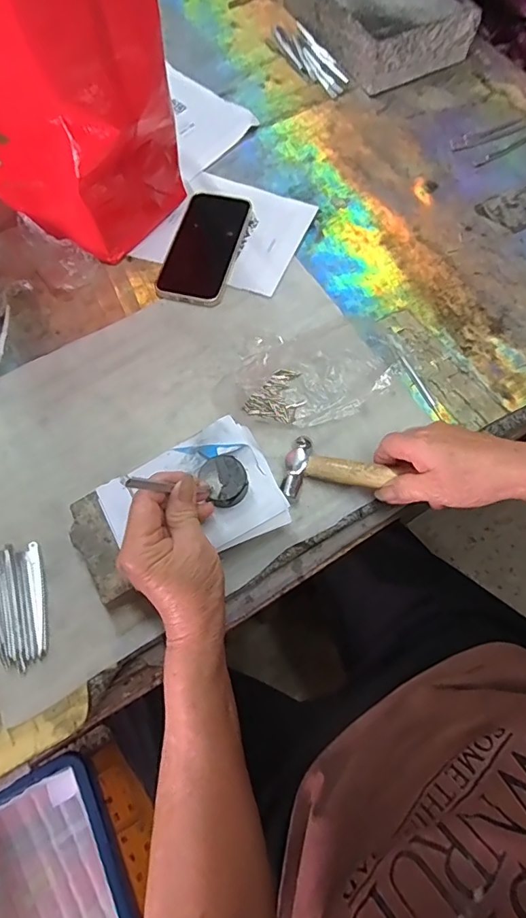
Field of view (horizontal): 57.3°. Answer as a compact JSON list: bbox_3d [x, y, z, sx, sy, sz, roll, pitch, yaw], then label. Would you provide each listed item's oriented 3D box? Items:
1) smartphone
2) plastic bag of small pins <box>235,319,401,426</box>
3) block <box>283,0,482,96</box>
[{"bbox_3d":[-0.065,-0.235,0.536,0.074,0.008,0.149,13,70,7],"label":"smartphone"},{"bbox_3d":[0.059,-0.088,0.481,0.170,0.013,0.105,-12,70,-3],"label":"plastic bag of small pins"},{"bbox_3d":[0.151,-0.618,0.651,0.160,0.066,0.239,-28,71,-9],"label":"block"}]

